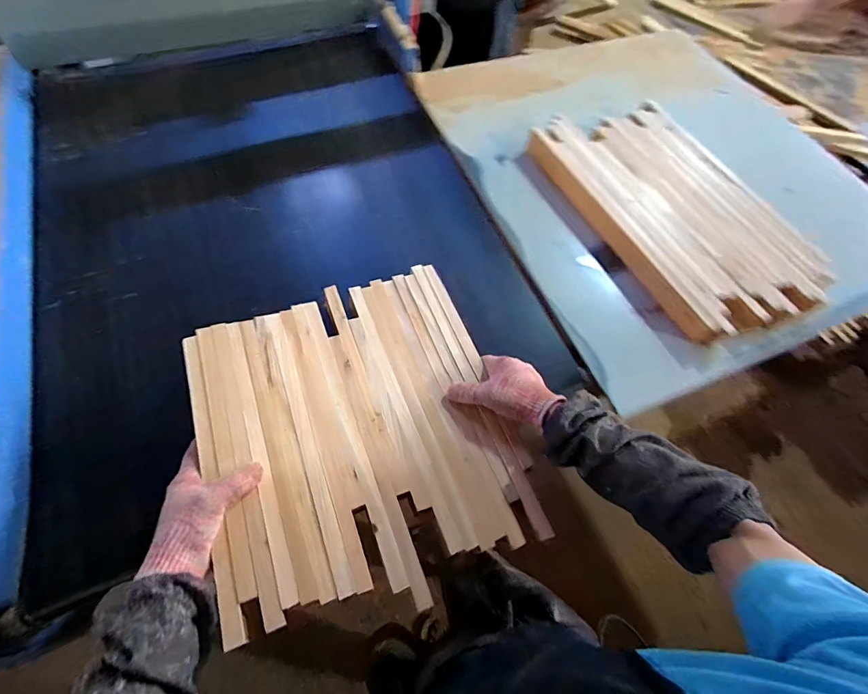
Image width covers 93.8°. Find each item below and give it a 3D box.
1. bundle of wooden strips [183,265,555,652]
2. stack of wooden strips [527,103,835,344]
[{"bbox_3d":[-0.097,0.095,0.539,0.376,0.044,0.414,-19,66,-13],"label":"bundle of wooden strips"},{"bbox_3d":[0.464,-0.270,0.789,0.308,0.046,0.561,-24,67,-15],"label":"stack of wooden strips"}]

